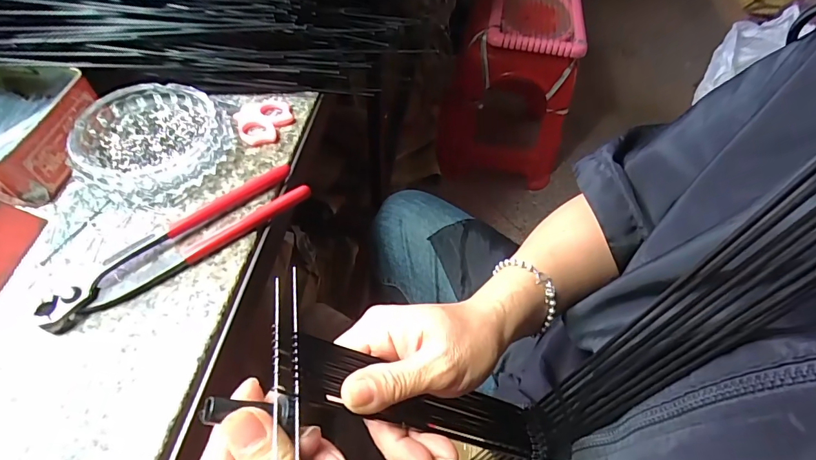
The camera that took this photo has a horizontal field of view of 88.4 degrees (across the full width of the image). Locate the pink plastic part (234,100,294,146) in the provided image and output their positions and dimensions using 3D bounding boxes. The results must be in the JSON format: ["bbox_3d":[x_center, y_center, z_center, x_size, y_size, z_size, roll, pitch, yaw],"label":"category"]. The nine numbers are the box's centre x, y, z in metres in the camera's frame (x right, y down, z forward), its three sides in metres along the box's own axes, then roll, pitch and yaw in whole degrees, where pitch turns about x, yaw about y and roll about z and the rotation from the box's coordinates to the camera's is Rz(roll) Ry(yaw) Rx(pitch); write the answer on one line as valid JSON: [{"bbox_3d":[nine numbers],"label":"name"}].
[{"bbox_3d":[-0.136,-0.104,0.400,0.051,0.008,0.058,-20,58,-17],"label":"pink plastic part"}]

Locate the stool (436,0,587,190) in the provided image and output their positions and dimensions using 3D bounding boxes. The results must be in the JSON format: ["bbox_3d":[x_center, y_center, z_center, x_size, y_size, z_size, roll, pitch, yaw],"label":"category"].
[{"bbox_3d":[0.279,-0.406,1.244,0.333,0.490,0.333,1,54,-3],"label":"stool"}]

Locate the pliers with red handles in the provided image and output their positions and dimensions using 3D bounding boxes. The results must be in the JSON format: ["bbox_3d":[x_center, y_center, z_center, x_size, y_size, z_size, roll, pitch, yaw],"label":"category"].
[{"bbox_3d":[-0.172,0.004,0.322,0.194,0.015,0.048,-30,61,-23],"label":"pliers with red handles"}]

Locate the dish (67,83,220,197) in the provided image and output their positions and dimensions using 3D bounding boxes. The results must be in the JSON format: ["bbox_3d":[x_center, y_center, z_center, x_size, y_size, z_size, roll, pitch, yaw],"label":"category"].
[{"bbox_3d":[-0.220,-0.078,0.360,0.106,0.032,0.114,2,54,-2],"label":"dish"}]

